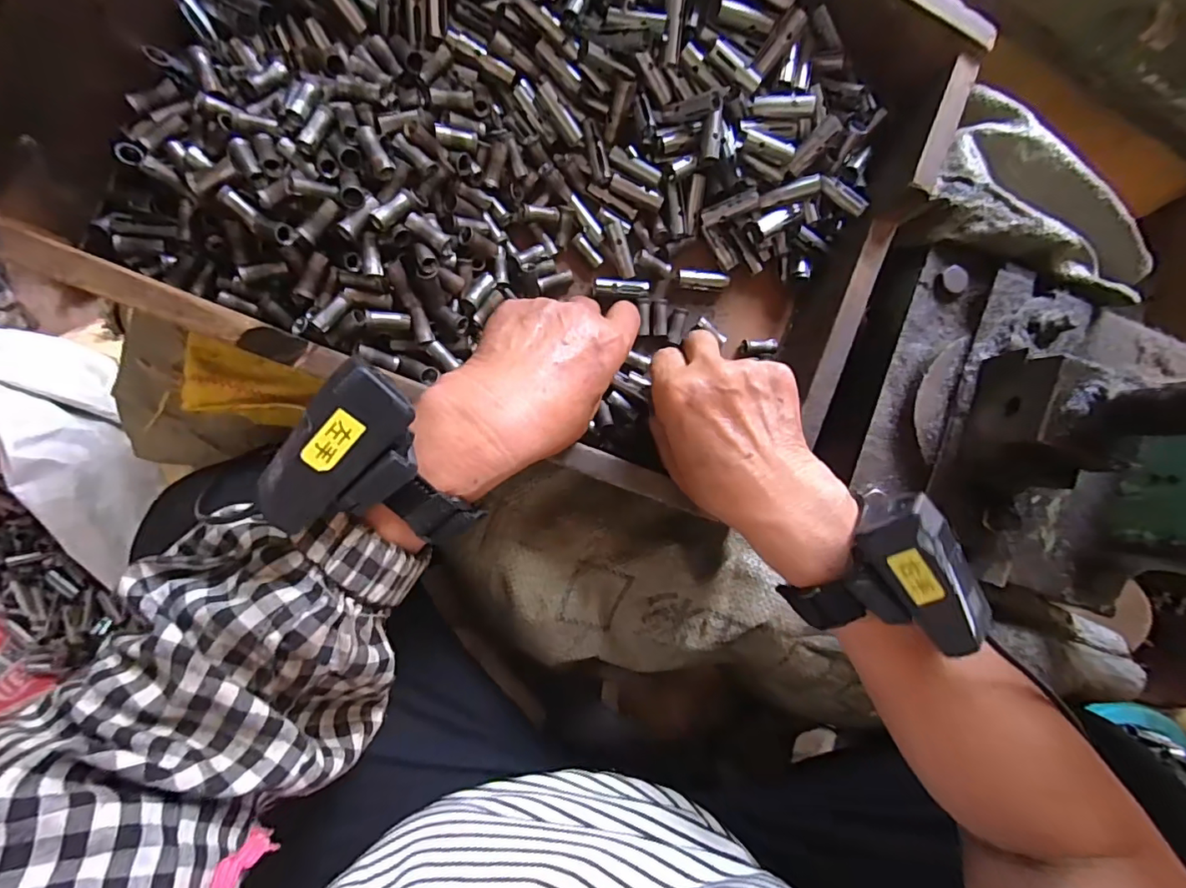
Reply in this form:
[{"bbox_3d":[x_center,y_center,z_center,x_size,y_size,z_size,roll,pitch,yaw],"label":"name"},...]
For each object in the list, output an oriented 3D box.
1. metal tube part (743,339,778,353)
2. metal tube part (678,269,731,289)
[{"bbox_3d":[0.119,-0.070,0.375,0.024,0.011,0.010,0,91,-8],"label":"metal tube part"},{"bbox_3d":[0.077,-0.116,0.368,0.036,0.014,0.010,3,91,-8],"label":"metal tube part"}]

